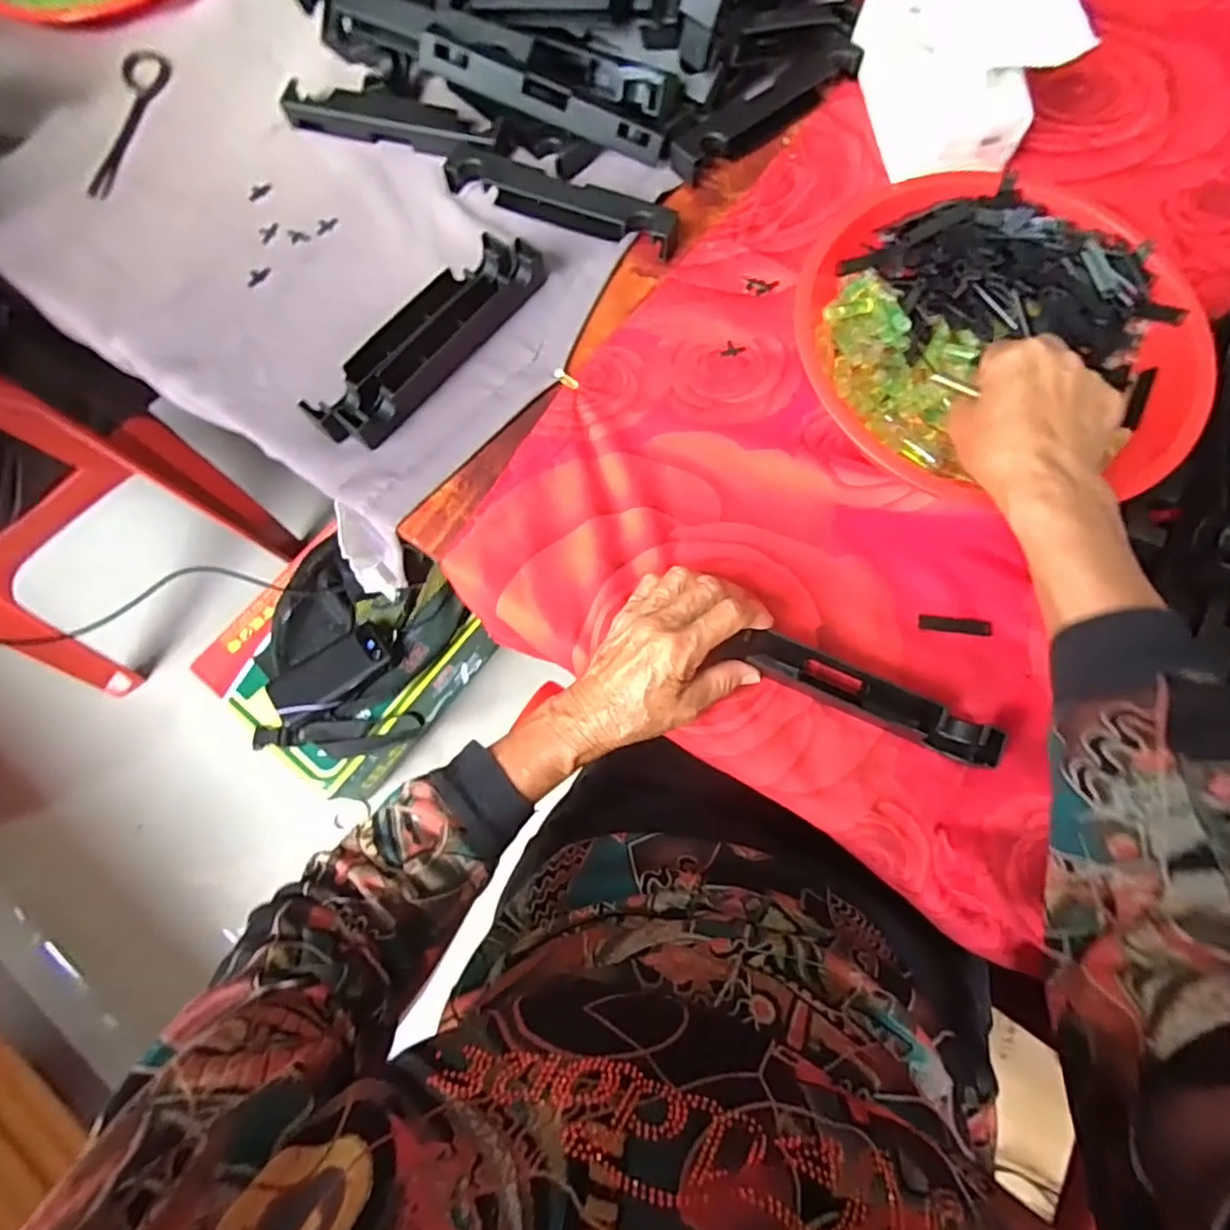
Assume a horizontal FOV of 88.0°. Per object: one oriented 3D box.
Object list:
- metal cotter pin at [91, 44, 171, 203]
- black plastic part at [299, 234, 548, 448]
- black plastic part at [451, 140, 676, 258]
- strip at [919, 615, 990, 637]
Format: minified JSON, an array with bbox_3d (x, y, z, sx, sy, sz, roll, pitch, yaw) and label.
[{"bbox_3d":[-0.428,-0.441,0.567,0.042,0.005,0.179,-2,74,-1],"label":"metal cotter pin"},{"bbox_3d":[-0.138,-0.207,0.476,0.060,0.026,0.203,38,77,10],"label":"black plastic part"},{"bbox_3d":[-0.043,-0.329,0.504,0.192,0.024,0.033,22,75,6],"label":"black plastic part"},{"bbox_3d":[0.223,0.006,0.415,0.045,0.004,0.010,7,74,2],"label":"strip"}]

